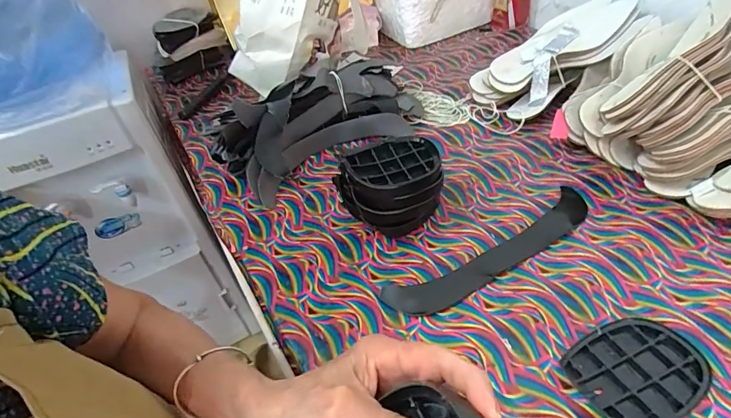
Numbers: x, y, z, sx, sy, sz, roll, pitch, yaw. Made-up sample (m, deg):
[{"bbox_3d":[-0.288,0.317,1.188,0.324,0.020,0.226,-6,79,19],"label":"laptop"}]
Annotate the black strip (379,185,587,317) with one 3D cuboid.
[{"bbox_3d":[0.154,0.047,0.482,0.289,0.009,0.053,-25,47,-17],"label":"black strip"}]

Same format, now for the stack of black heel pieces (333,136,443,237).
[{"bbox_3d":[0.030,-0.025,0.506,0.124,0.099,0.091,-15,45,-8],"label":"stack of black heel pieces"}]

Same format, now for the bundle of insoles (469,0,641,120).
[{"bbox_3d":[0.317,-0.260,0.685,0.296,0.064,0.132,-36,49,-5],"label":"bundle of insoles"}]

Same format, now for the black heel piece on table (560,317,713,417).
[{"bbox_3d":[0.240,0.143,0.366,0.105,0.018,0.084,-22,46,-15],"label":"black heel piece on table"}]

